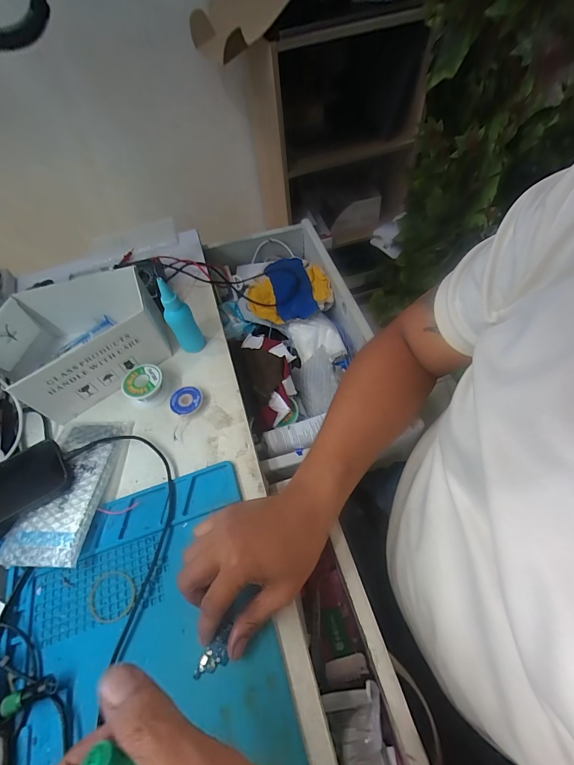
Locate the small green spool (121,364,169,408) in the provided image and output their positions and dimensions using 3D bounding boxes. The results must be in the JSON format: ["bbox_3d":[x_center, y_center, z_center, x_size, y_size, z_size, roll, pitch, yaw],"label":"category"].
[{"bbox_3d":[-0.190,0.004,0.465,0.050,0.025,0.058,-40,61,-19],"label":"small green spool"}]

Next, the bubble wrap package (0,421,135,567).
[{"bbox_3d":[-0.254,0.118,0.404,0.089,0.020,0.171,-2,56,6],"label":"bubble wrap package"}]

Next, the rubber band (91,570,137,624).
[{"bbox_3d":[-0.173,0.211,0.343,0.047,0.004,0.044,-3,56,5],"label":"rubber band"}]

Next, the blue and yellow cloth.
[{"bbox_3d":[0.001,-0.174,0.646,0.147,0.035,0.147,-13,56,-1],"label":"blue and yellow cloth"}]

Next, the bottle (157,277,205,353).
[{"bbox_3d":[-0.140,-0.085,0.463,0.032,0.112,0.027,16,60,17],"label":"bottle"}]

